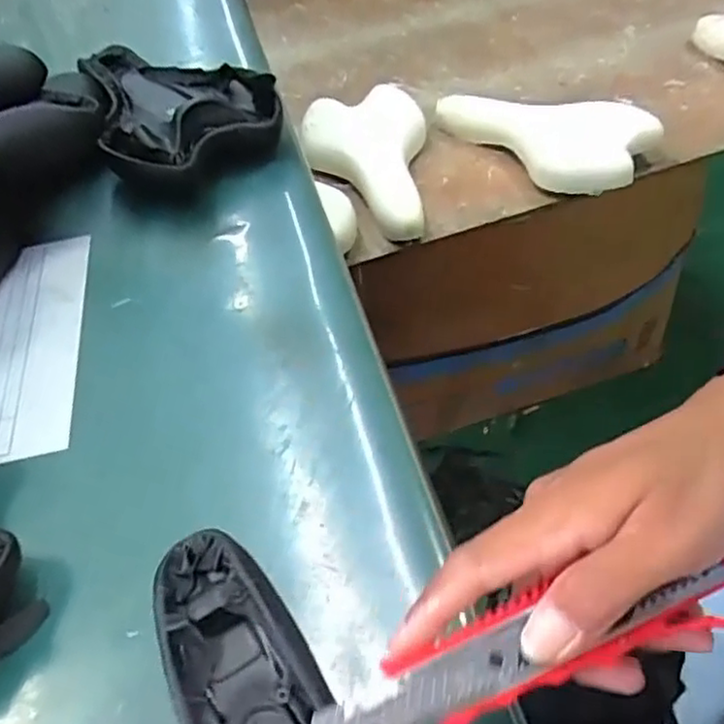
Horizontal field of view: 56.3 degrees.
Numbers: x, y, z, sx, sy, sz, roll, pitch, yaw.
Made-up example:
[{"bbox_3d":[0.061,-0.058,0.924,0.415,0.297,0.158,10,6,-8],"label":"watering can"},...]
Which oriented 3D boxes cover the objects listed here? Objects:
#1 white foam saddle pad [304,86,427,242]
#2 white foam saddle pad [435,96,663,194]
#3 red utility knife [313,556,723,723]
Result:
[{"bbox_3d":[0.001,-0.246,0.819,0.150,0.057,0.272,0,49,7],"label":"white foam saddle pad"},{"bbox_3d":[0.206,-0.263,0.813,0.273,0.054,0.151,13,52,18],"label":"white foam saddle pad"},{"bbox_3d":[0.058,0.102,0.238,0.163,0.012,0.031,-21,48,4],"label":"red utility knife"}]

